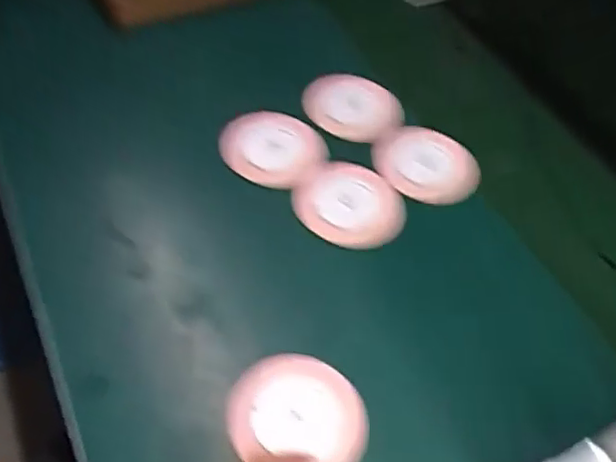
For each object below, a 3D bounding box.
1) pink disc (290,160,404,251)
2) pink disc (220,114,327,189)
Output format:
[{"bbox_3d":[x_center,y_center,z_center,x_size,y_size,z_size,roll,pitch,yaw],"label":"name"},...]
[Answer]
[{"bbox_3d":[0.042,-0.029,0.626,0.110,0.015,0.099,17,53,7],"label":"pink disc"},{"bbox_3d":[-0.036,-0.090,0.661,0.106,0.018,0.099,3,52,-4],"label":"pink disc"}]

